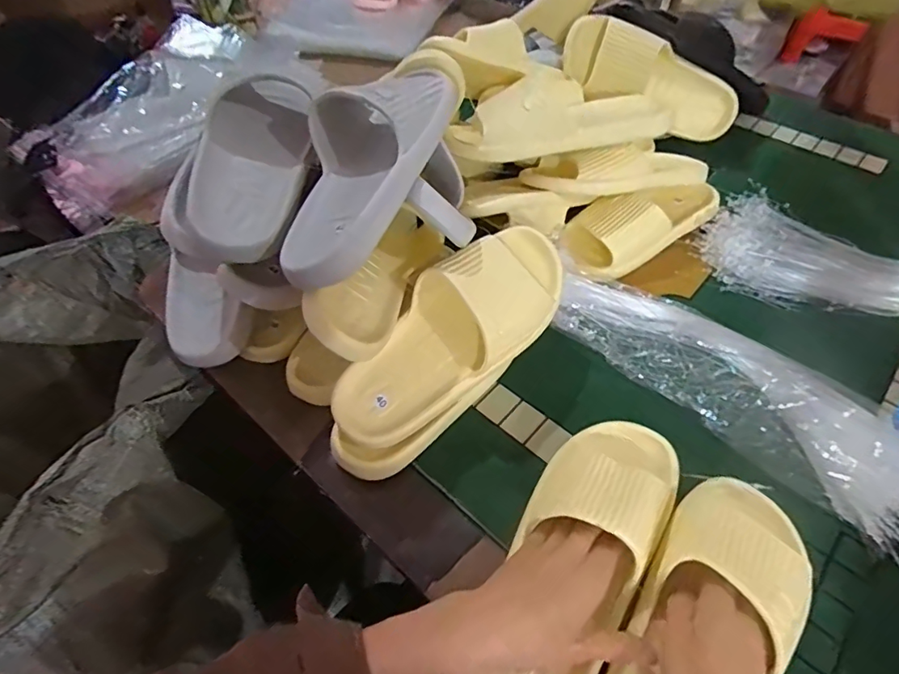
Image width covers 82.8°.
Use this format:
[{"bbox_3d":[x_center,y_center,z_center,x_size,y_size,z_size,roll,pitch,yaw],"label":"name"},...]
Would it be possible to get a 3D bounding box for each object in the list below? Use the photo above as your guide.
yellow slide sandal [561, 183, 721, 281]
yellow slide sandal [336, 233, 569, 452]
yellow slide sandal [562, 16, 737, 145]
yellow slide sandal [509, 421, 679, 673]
[{"bbox_3d":[0.234,-0.150,0.623,0.223,0.055,0.089,-30,56,-19],"label":"yellow slide sandal"},{"bbox_3d":[0.005,-0.001,0.470,0.254,0.080,0.110,-43,85,-5],"label":"yellow slide sandal"},{"bbox_3d":[0.278,-0.346,0.695,0.256,0.095,0.065,25,54,-6],"label":"yellow slide sandal"},{"bbox_3d":[0.101,0.164,0.390,0.099,0.057,0.253,23,63,20],"label":"yellow slide sandal"}]

